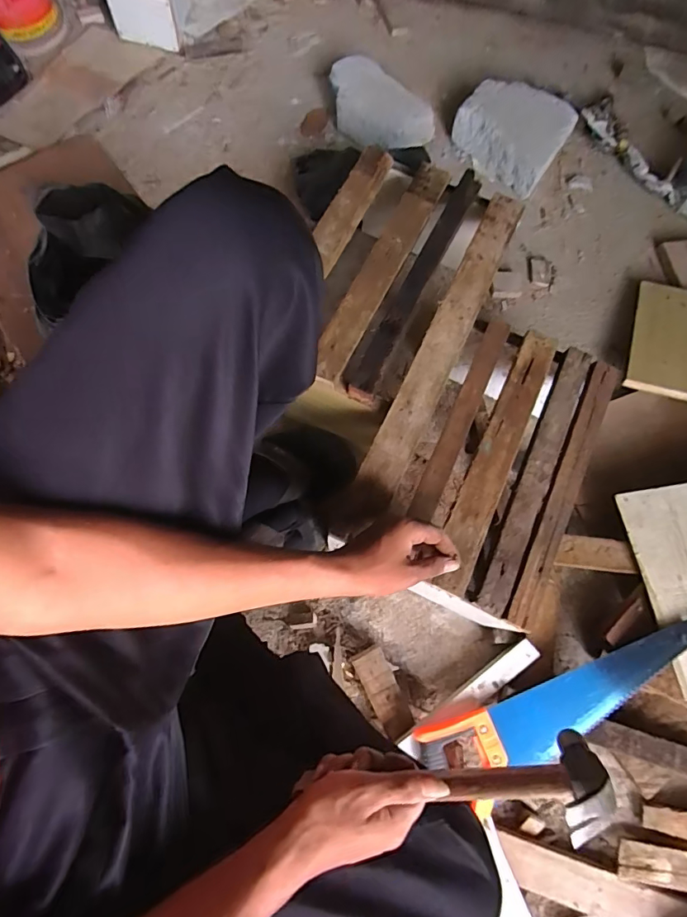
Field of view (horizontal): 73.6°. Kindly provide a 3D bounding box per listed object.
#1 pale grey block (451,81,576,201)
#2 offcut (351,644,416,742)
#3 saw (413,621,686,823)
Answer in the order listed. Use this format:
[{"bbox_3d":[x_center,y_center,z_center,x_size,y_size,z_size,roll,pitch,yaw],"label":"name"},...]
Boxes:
[{"bbox_3d":[0.335,-0.645,0.911,0.212,0.089,0.181,40,75,9],"label":"pale grey block"},{"bbox_3d":[0.059,0.331,0.647,0.044,0.015,0.130,-26,89,-7],"label":"offcut"},{"bbox_3d":[0.301,0.333,0.596,0.400,0.035,0.113,-20,74,-6],"label":"saw"}]

